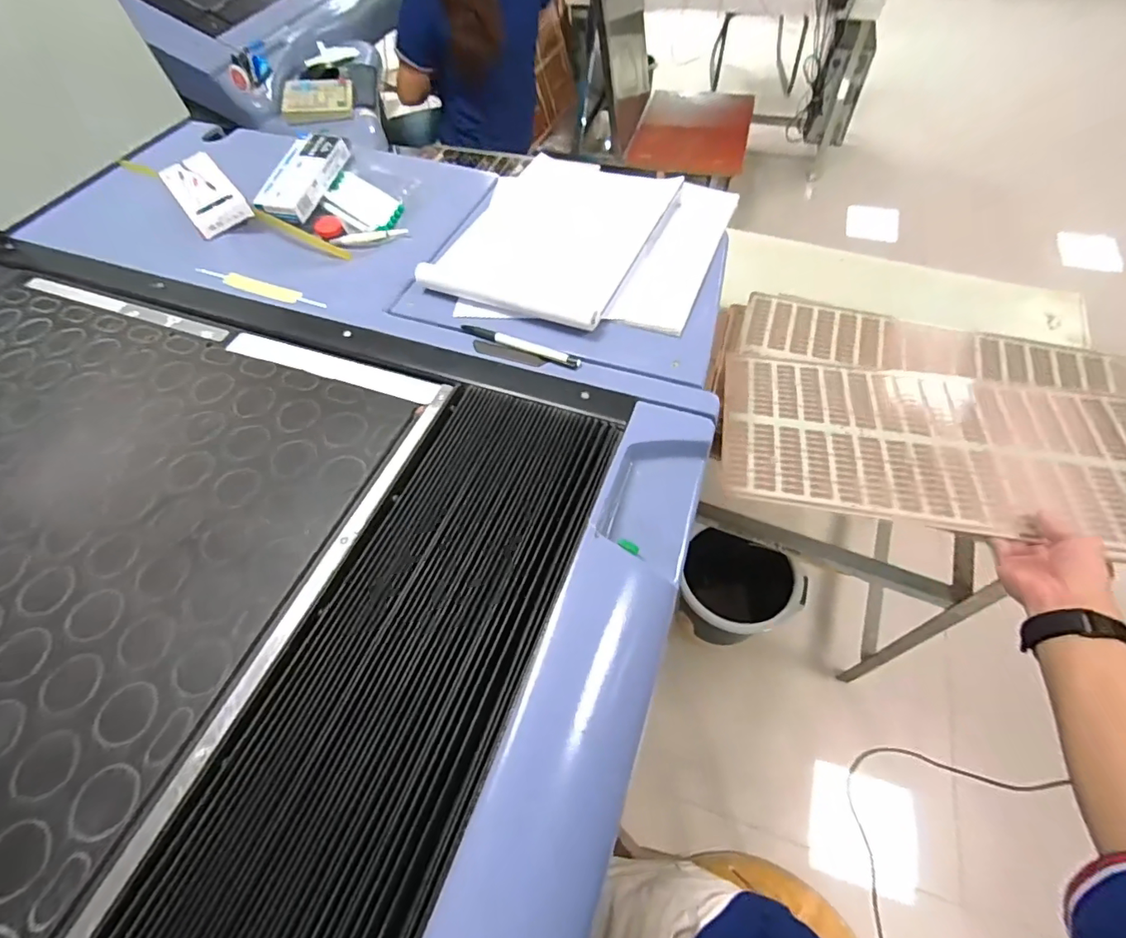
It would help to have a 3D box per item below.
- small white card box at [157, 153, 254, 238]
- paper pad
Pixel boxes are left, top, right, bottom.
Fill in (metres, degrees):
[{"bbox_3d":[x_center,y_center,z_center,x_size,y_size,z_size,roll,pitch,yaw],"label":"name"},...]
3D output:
[{"bbox_3d":[-0.496,-0.380,0.720,0.072,0.035,0.166,-35,62,-19],"label":"small white card box"},{"bbox_3d":[-0.004,-0.295,0.643,0.236,0.023,0.314,18,59,14],"label":"paper pad"}]

